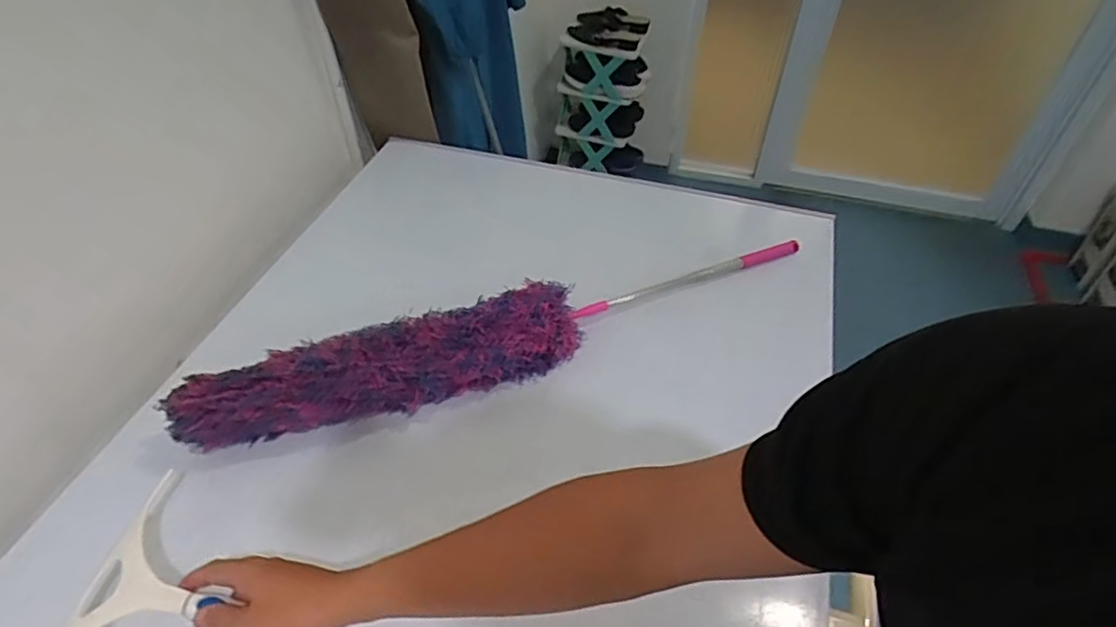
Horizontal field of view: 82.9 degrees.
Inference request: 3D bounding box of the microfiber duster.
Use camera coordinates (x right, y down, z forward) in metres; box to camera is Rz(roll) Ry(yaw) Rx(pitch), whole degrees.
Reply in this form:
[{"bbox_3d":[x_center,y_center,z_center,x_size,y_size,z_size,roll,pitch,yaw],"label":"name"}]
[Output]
[{"bbox_3d":[-0.036,0.027,0.793,0.805,0.103,0.089,-15,50,-20],"label":"microfiber duster"}]

